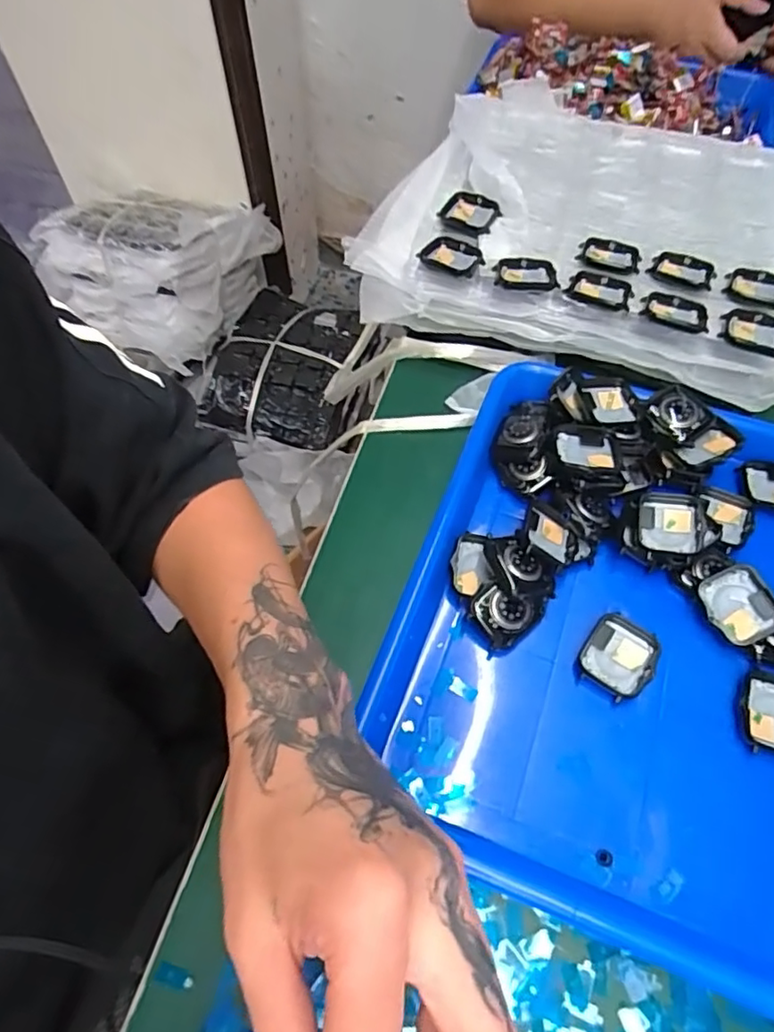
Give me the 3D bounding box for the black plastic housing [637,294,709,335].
[{"bbox_3d":[0.212,-0.150,0.435,0.046,0.006,0.034,19,60,12],"label":"black plastic housing"}]

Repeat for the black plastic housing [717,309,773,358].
[{"bbox_3d":[0.264,-0.133,0.424,0.047,0.007,0.038,14,59,10],"label":"black plastic housing"}]

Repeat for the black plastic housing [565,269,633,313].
[{"bbox_3d":[0.163,-0.172,0.451,0.045,0.005,0.030,21,61,14],"label":"black plastic housing"}]

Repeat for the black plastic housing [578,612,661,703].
[{"bbox_3d":[0.134,0.083,0.343,0.037,0.013,0.043,30,63,18],"label":"black plastic housing"}]

